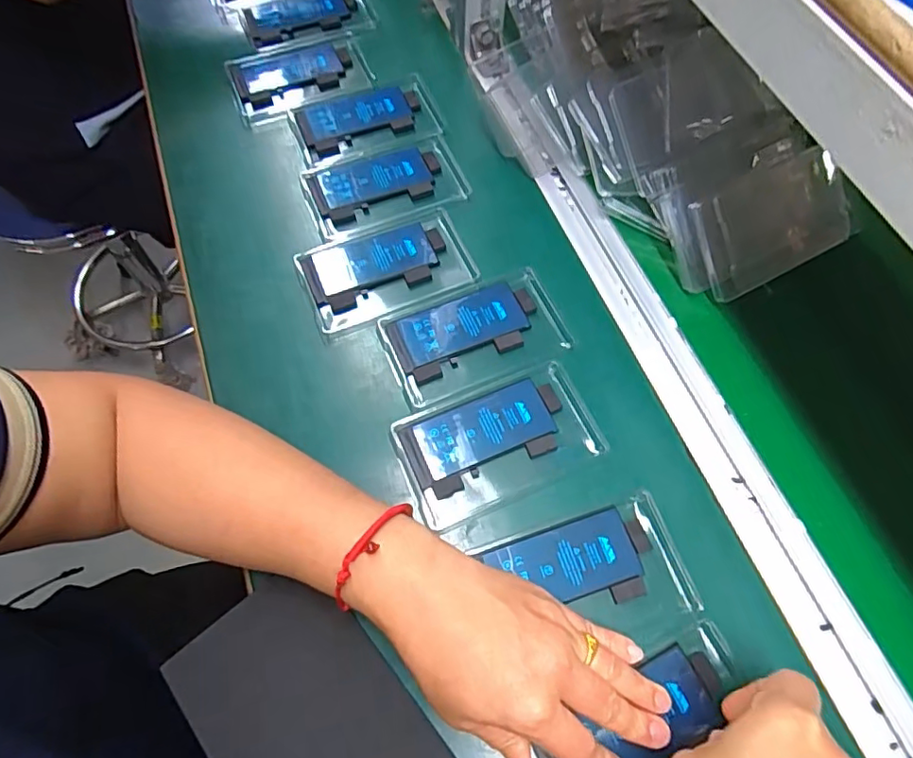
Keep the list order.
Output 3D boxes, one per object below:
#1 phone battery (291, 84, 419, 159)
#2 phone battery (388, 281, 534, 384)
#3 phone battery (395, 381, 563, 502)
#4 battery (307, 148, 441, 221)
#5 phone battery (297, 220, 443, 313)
[{"bbox_3d":[-0.086,-0.236,0.501,0.108,0.010,0.054,-20,71,-9],"label":"phone battery"},{"bbox_3d":[0.008,-0.036,0.409,0.106,0.006,0.052,-21,68,-9],"label":"phone battery"},{"bbox_3d":[0.021,0.038,0.374,0.108,0.006,0.051,-22,68,-10],"label":"phone battery"},{"bbox_3d":[-0.067,-0.167,0.465,0.106,0.005,0.053,-18,67,-8],"label":"battery"},{"bbox_3d":[-0.061,-0.089,0.432,0.108,0.007,0.054,-21,68,-10],"label":"phone battery"}]

